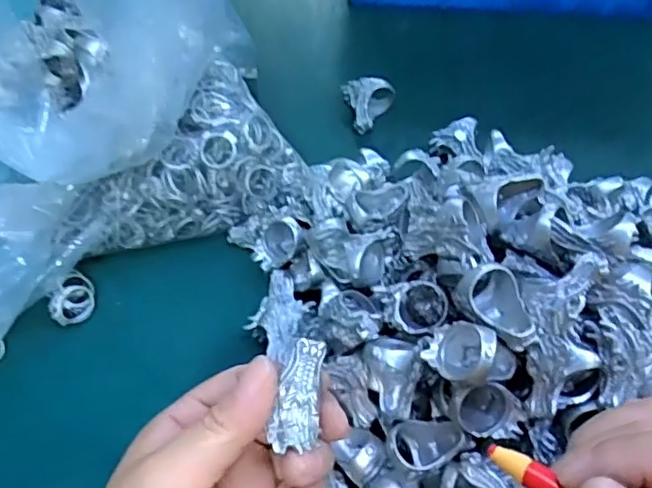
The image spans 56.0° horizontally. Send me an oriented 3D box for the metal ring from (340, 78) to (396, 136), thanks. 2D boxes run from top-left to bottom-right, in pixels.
[{"bbox_3d":[0.033,-0.100,0.441,0.034,0.026,0.037,0,56,0],"label":"metal ring"}]

